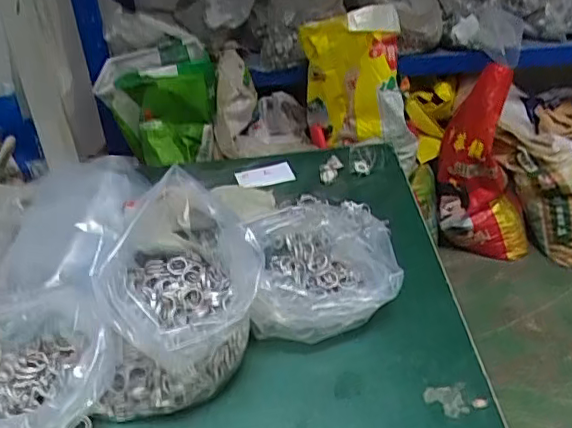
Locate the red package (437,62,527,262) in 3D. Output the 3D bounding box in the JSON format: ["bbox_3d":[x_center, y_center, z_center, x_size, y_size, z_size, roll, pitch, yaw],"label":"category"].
[{"bbox_3d":[0.631,-0.141,1.837,0.286,0.602,0.151,3,31,11],"label":"red package"}]

